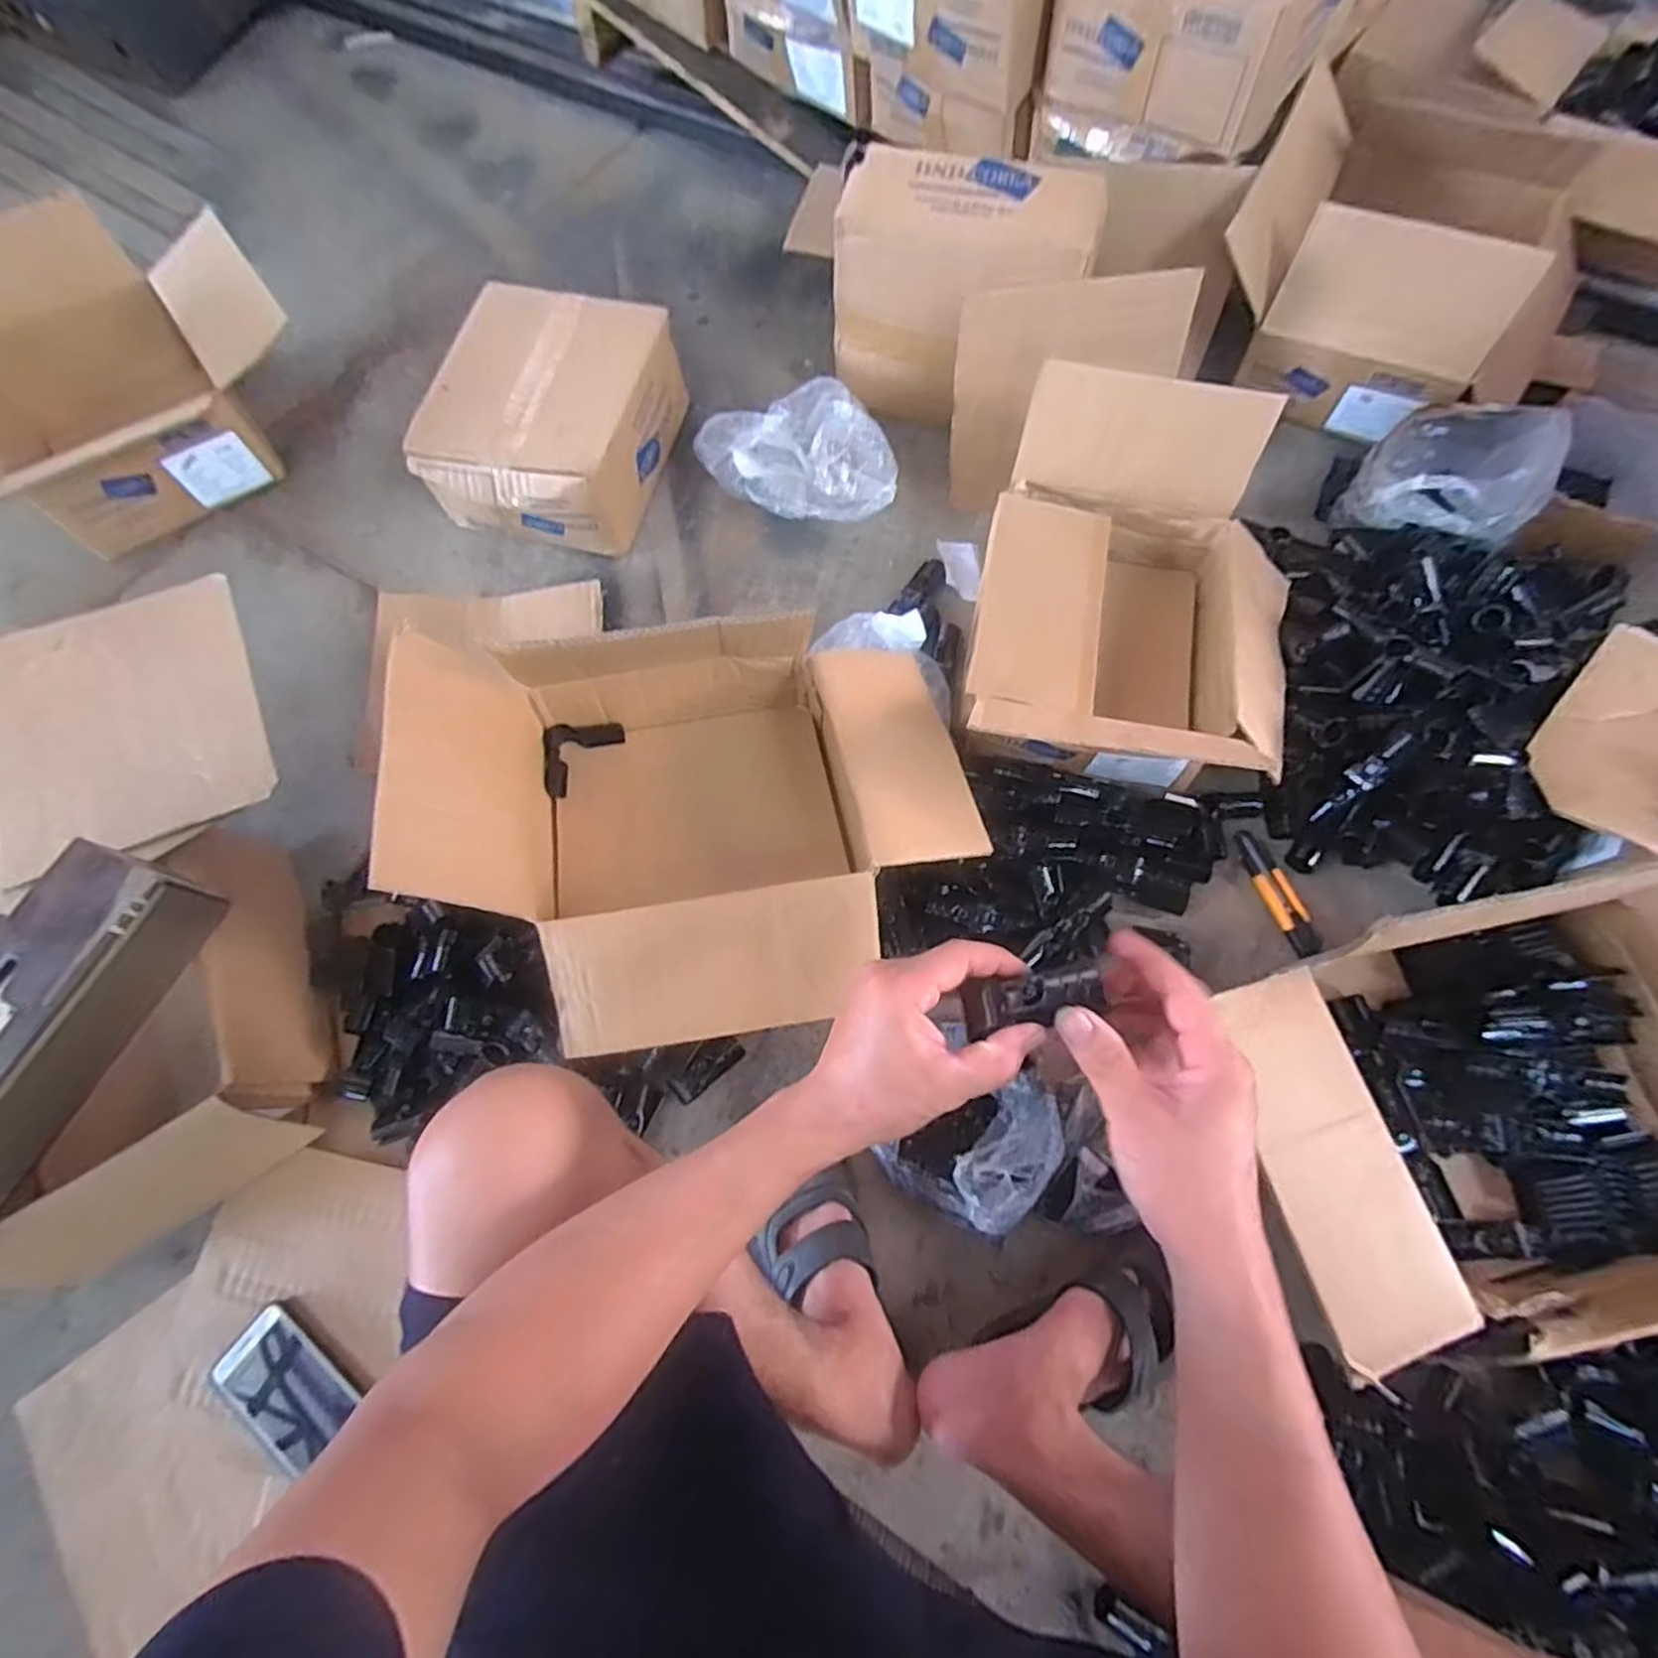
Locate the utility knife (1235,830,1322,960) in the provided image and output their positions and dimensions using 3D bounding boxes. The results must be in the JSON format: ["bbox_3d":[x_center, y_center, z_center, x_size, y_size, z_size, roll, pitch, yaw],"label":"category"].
[{"bbox_3d":[0.500,0.071,0.813,0.038,0.010,0.149,-22,69,-8],"label":"utility knife"}]

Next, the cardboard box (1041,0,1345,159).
[{"bbox_3d":[0.446,-1.001,0.890,0.281,0.131,0.228,34,73,14],"label":"cardboard box"}]

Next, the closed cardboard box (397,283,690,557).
[{"bbox_3d":[-0.382,-0.577,1.027,0.292,0.142,0.352,10,69,5],"label":"closed cardboard box"}]

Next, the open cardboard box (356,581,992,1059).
[{"bbox_3d":[-0.102,-0.017,0.676,0.485,0.201,0.378,-12,68,-4],"label":"open cardboard box"}]

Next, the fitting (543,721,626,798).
[{"bbox_3d":[-0.266,-0.080,0.795,0.083,0.023,0.078,-13,68,-4],"label":"fitting"}]

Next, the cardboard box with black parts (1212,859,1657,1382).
[{"bbox_3d":[0.602,0.239,0.596,0.488,0.209,0.336,-12,68,-4],"label":"cardboard box with black parts"}]

